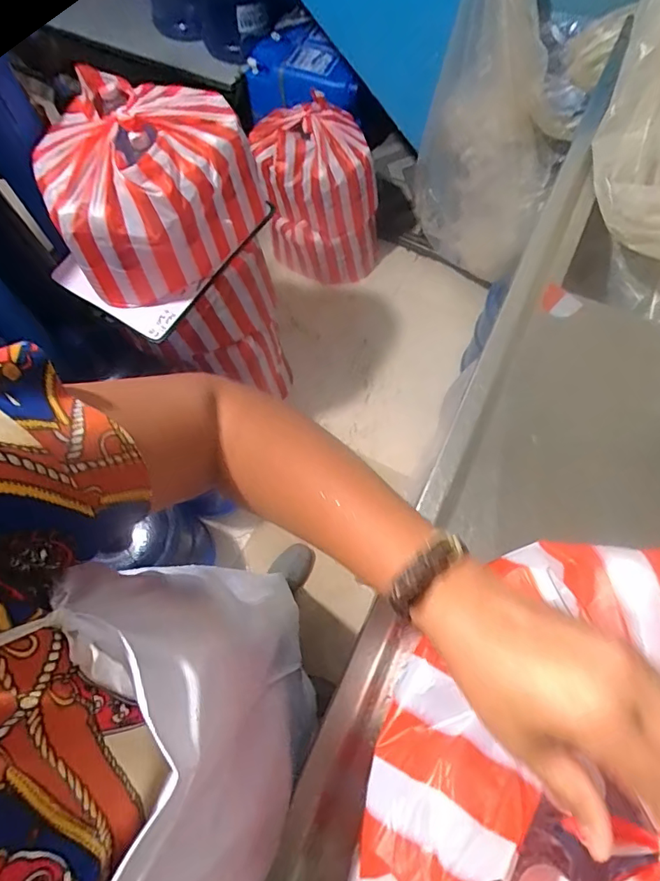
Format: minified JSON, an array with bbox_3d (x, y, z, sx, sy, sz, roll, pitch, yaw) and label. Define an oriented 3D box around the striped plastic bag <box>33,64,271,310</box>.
[{"bbox_3d":[-0.324,-0.476,0.921,0.354,0.243,0.323,-25,69,-8],"label":"striped plastic bag"}]

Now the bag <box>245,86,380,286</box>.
[{"bbox_3d":[-0.038,-0.773,1.555,0.343,0.469,0.278,-15,68,-4],"label":"bag"}]

